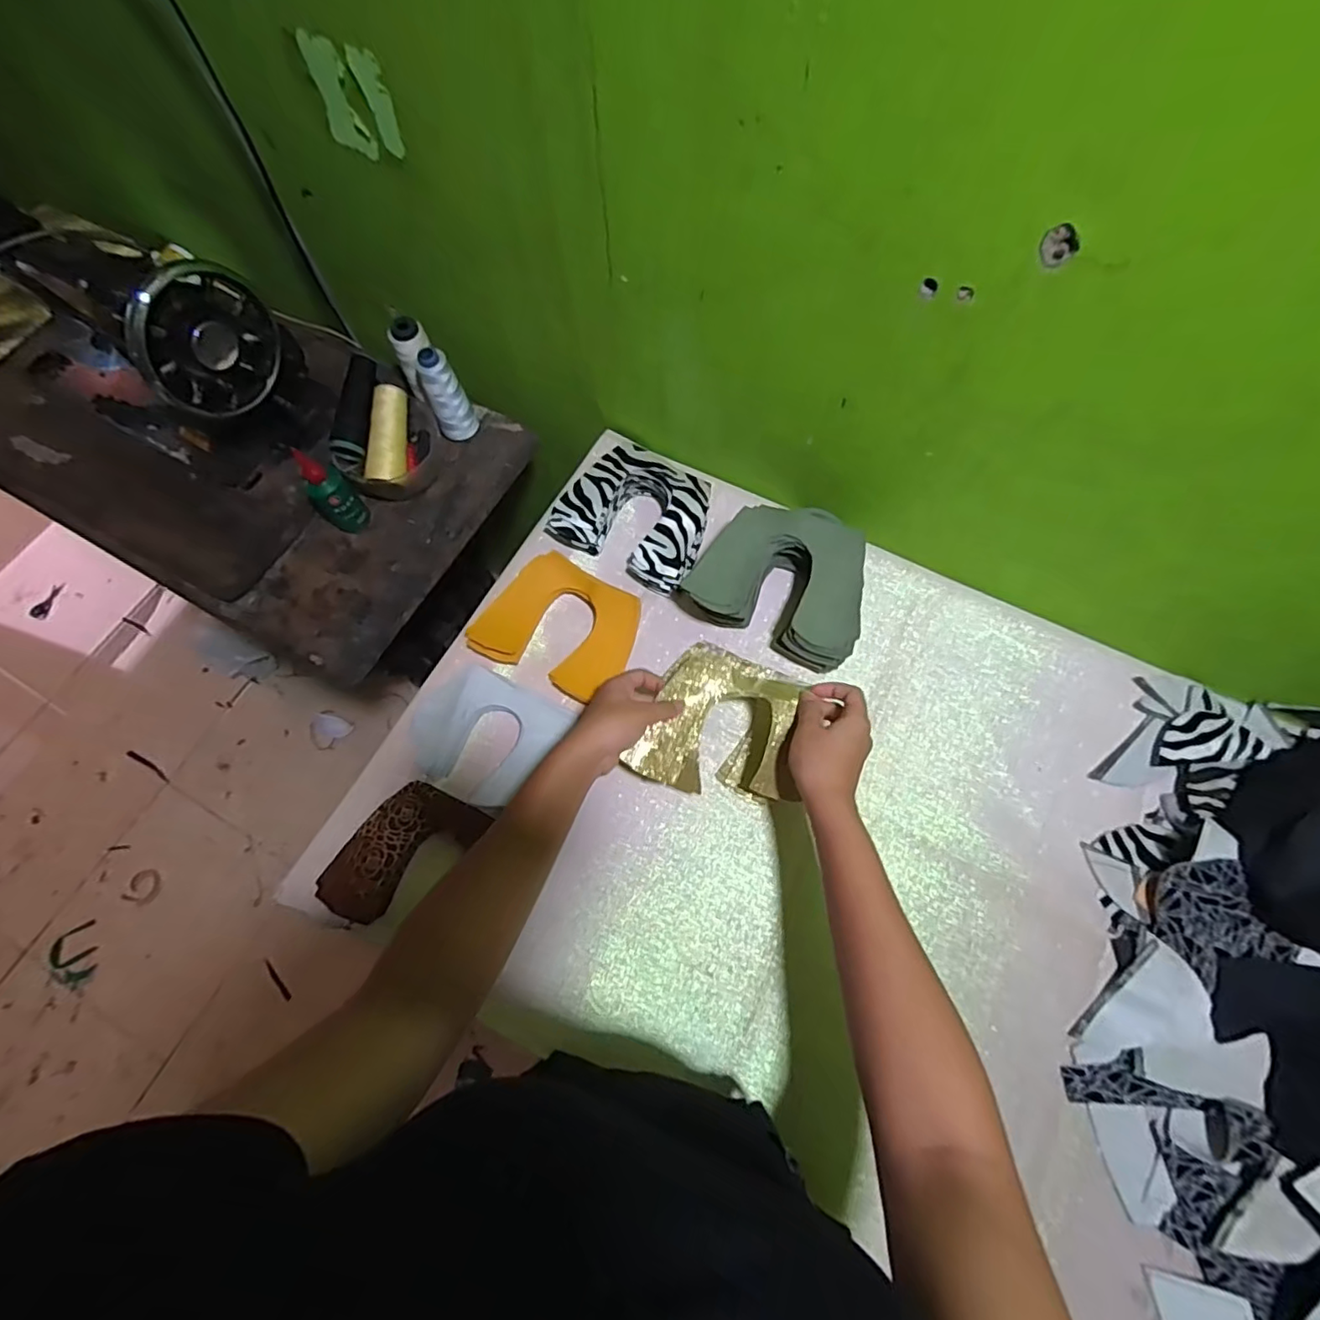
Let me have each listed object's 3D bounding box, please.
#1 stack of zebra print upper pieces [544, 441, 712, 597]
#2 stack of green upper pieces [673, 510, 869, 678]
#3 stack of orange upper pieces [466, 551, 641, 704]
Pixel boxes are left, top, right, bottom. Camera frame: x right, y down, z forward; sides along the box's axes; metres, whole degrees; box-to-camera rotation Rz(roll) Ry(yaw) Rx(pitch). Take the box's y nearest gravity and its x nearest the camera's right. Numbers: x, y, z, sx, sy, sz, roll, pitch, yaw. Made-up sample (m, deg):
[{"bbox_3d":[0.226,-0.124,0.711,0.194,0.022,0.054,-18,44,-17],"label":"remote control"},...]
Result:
[{"bbox_3d":[-0.023,-0.161,0.653,0.157,0.048,0.134,25,73,10],"label":"stack of zebra print upper pieces"},{"bbox_3d":[0.128,-0.089,0.608,0.176,0.067,0.155,24,72,9],"label":"stack of green upper pieces"},{"bbox_3d":[-0.103,-0.036,0.607,0.149,0.017,0.124,29,82,-3],"label":"stack of orange upper pieces"}]

